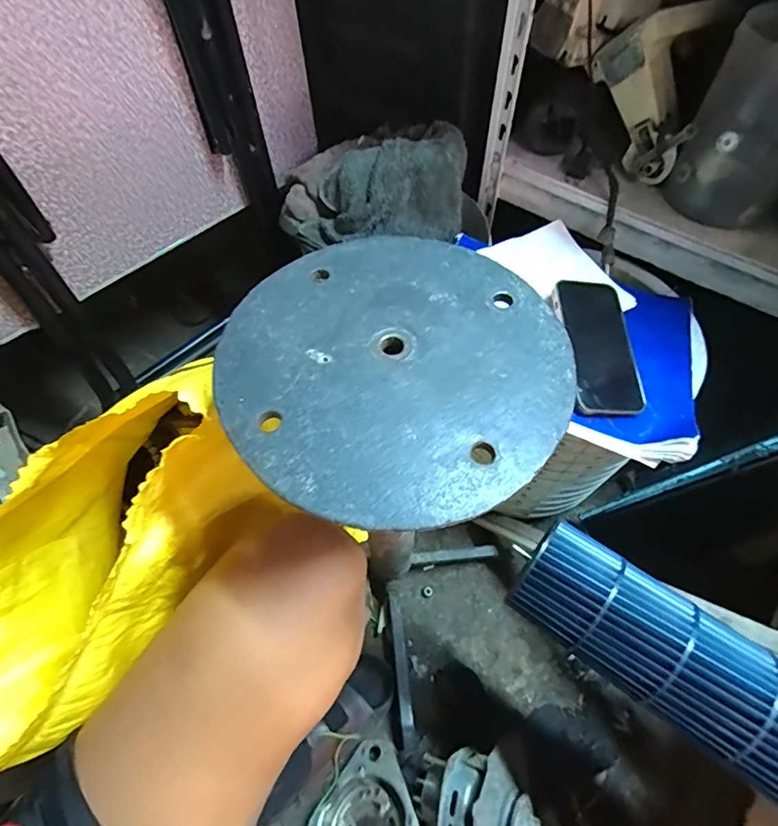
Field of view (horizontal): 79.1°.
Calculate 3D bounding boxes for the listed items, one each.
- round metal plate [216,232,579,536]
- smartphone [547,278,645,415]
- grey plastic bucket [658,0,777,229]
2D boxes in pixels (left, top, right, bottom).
[{"bbox_3d":[0.004,-0.034,0.288,0.201,0.010,0.206,1,57,-1],"label":"round metal plate"},{"bbox_3d":[0.229,-0.078,0.521,0.082,0.011,0.169,3,67,-7],"label":"smartphone"},{"bbox_3d":[0.414,-0.323,0.530,0.126,0.191,0.127,31,62,18],"label":"grey plastic bucket"}]

